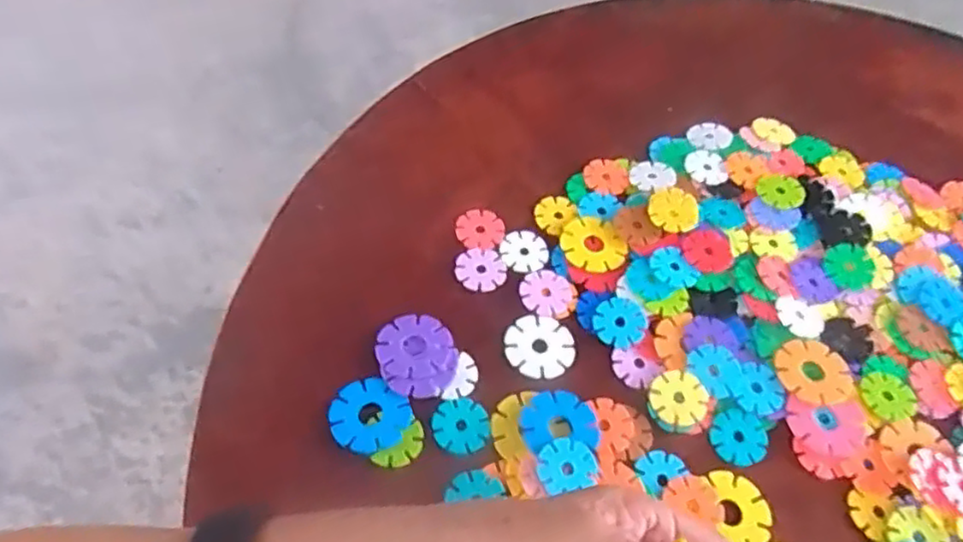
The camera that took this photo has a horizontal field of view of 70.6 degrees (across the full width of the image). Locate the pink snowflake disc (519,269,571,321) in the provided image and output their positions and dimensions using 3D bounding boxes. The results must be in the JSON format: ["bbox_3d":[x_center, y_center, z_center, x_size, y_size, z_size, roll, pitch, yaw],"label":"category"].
[{"bbox_3d":[0.041,0.012,0.430,0.030,0.004,0.033,2,58,-3],"label":"pink snowflake disc"}]

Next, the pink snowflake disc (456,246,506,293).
[{"bbox_3d":[0.000,-0.001,0.439,0.032,0.004,0.031,2,58,-3],"label":"pink snowflake disc"}]

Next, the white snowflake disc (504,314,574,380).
[{"bbox_3d":[0.035,0.045,0.411,0.040,0.004,0.040,2,58,-3],"label":"white snowflake disc"}]

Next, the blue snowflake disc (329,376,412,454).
[{"bbox_3d":[-0.061,0.079,0.371,0.042,0.004,0.041,2,58,-3],"label":"blue snowflake disc"}]

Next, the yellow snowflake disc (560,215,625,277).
[{"bbox_3d":[0.075,-0.018,0.451,0.041,0.005,0.045,2,58,-3],"label":"yellow snowflake disc"}]

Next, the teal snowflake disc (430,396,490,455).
[{"bbox_3d":[-0.012,0.085,0.376,0.032,0.004,0.031,2,58,-3],"label":"teal snowflake disc"}]

